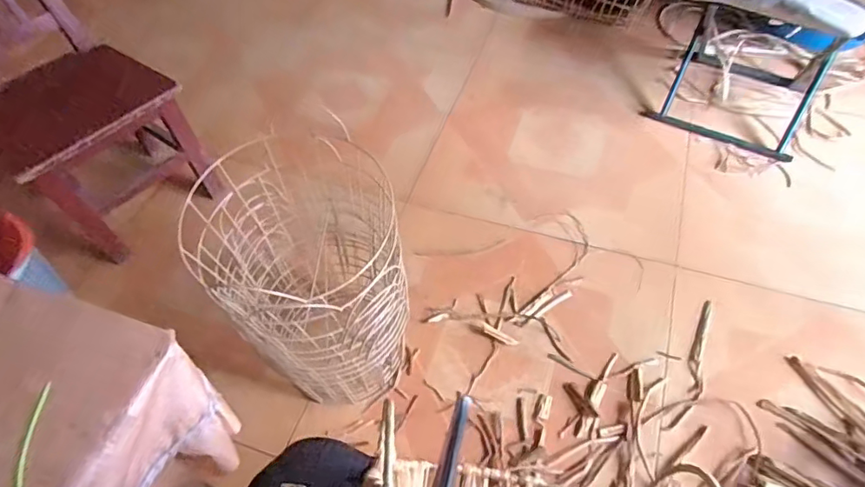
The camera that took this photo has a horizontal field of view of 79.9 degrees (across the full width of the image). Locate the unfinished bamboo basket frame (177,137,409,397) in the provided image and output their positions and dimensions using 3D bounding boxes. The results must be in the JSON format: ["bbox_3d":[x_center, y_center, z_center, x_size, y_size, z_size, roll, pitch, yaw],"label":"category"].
[{"bbox_3d":[-0.181,0.077,0.835,0.252,0.361,0.286,-24,57,-14],"label":"unfinished bamboo basket frame"}]

